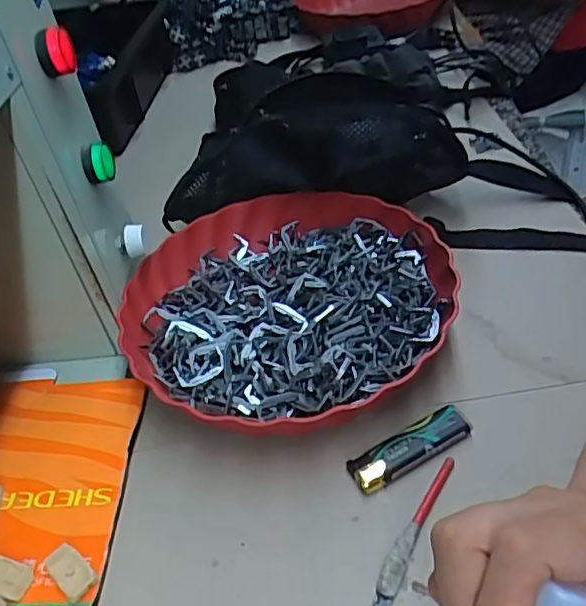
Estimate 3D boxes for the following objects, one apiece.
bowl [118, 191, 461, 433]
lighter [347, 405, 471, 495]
[{"bbox_3d":[-0.008,-0.001,0.454,0.228,0.045,0.231,-3,42,3],"label":"bowl"},{"bbox_3d":[0.072,0.089,0.376,0.079,0.010,0.024,-23,44,-18],"label":"lighter"}]

